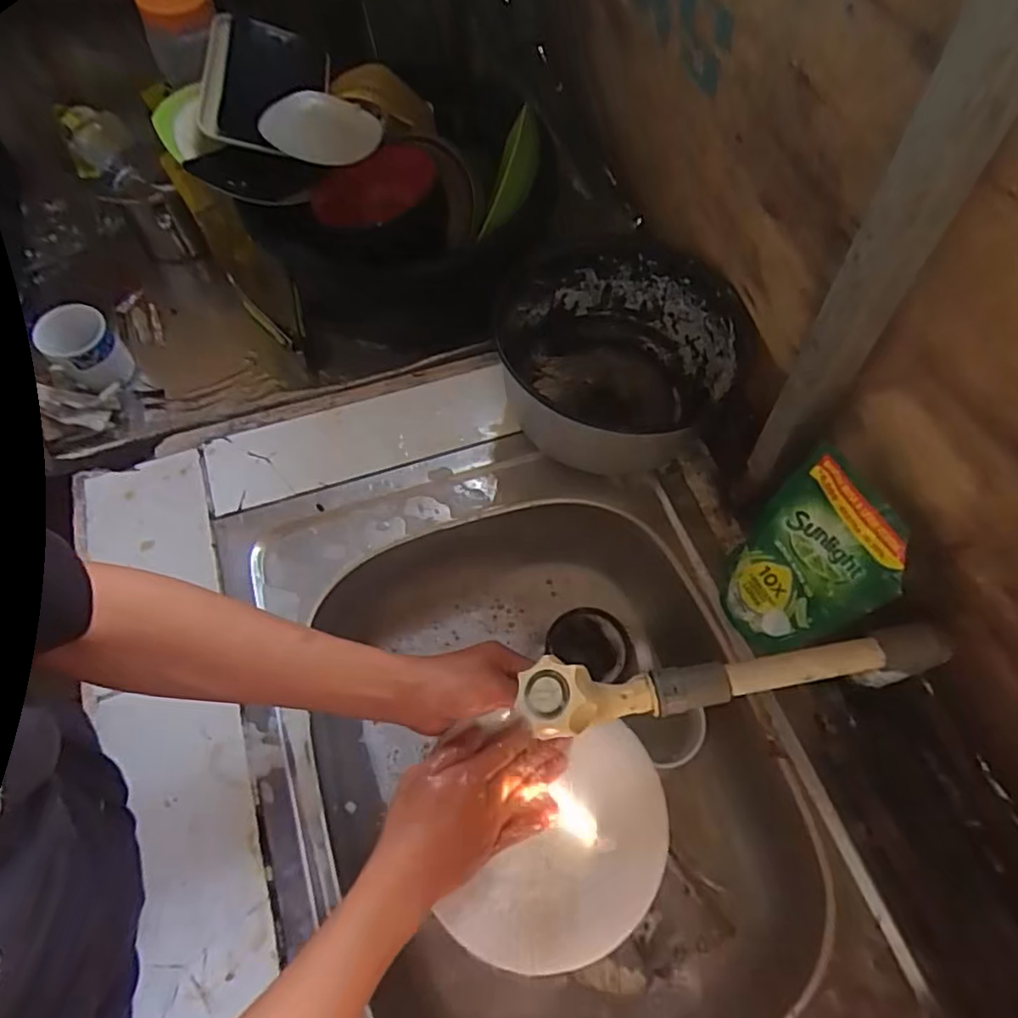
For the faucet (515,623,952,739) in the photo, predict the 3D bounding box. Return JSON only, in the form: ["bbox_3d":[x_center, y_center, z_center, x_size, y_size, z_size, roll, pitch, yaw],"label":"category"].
[{"bbox_3d":[0.157,0.117,0.449,0.308,0.062,0.041,-4,63,-12],"label":"faucet"}]

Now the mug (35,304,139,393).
[{"bbox_3d":[-0.554,-0.205,0.860,0.082,0.088,0.084,1,63,-1],"label":"mug"}]

